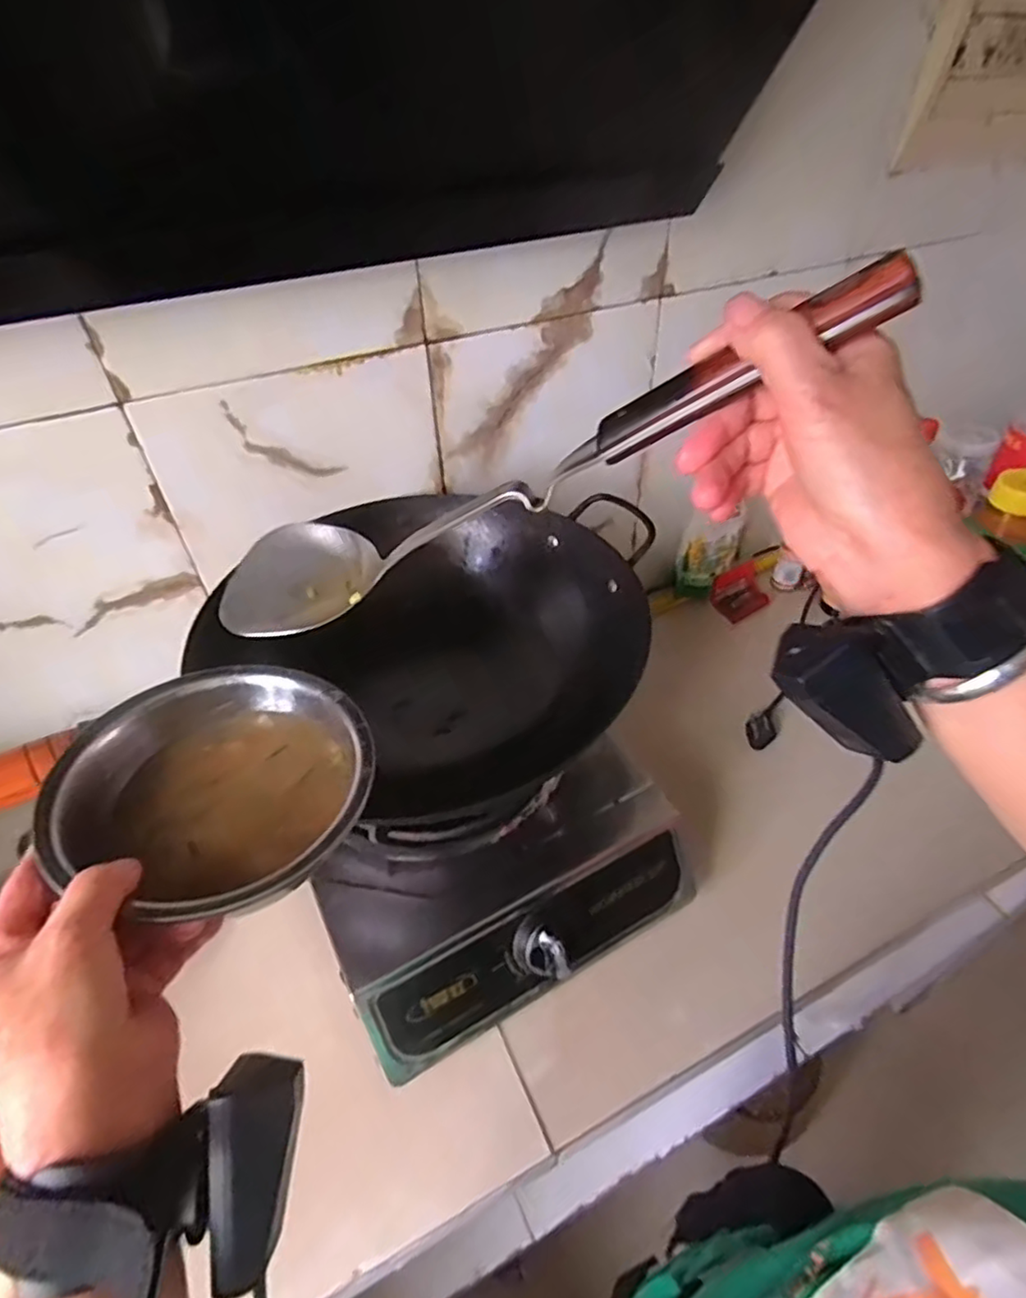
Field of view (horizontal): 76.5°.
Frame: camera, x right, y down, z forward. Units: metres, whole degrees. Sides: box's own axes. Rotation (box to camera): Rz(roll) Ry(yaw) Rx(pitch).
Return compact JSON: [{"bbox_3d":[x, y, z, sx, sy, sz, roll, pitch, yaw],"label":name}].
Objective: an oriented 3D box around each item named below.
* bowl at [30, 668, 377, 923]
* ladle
[{"bbox_3d":[-0.158,0.072,0.358,0.155,0.049,0.156,-1,44,1],"label":"bowl"},{"bbox_3d":[-0.018,-0.085,0.329,0.382,0.052,0.082,-18,33,35],"label":"ladle"}]

